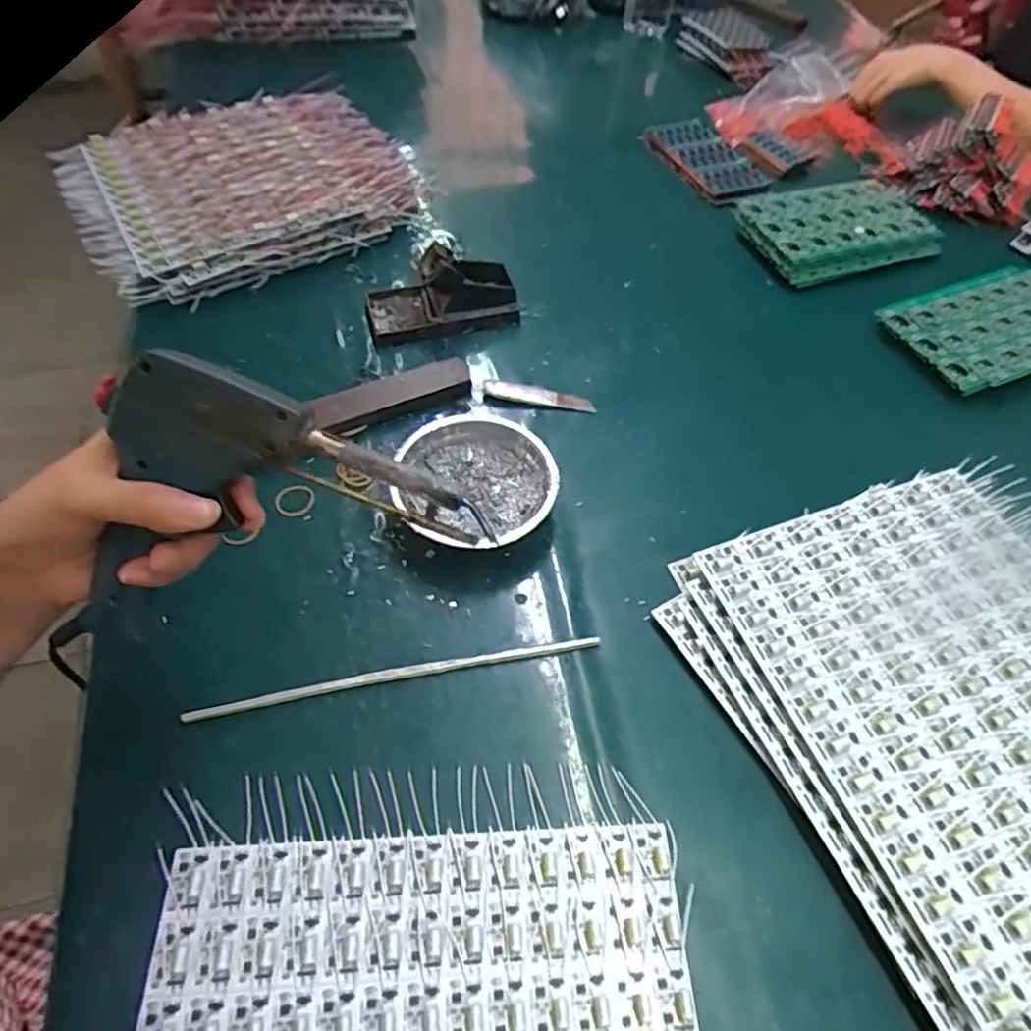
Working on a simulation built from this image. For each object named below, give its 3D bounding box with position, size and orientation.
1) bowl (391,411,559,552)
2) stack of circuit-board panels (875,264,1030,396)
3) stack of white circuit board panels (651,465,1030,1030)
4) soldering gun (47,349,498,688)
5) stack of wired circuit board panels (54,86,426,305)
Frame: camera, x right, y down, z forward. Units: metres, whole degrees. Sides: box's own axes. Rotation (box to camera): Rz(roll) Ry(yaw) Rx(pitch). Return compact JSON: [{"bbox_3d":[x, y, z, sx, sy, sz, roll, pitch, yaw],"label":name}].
[{"bbox_3d":[-0.032,-0.025,0.531,0.122,0.044,0.112,2,56,-2],"label":"bowl"},{"bbox_3d":[0.501,-0.197,0.680,0.226,0.030,0.140,-19,59,-16],"label":"stack of circuit-board panels"},{"bbox_3d":[0.295,0.123,0.436,0.294,0.046,0.315,-17,58,-15],"label":"stack of white circuit board panels"},{"bbox_3d":[-0.122,-0.033,0.319,0.175,0.098,0.040,-7,29,-1],"label":"soldering gun"},{"bbox_3d":[-0.307,-0.383,0.736,0.353,0.068,0.295,-29,62,-21],"label":"stack of wired circuit board panels"}]

